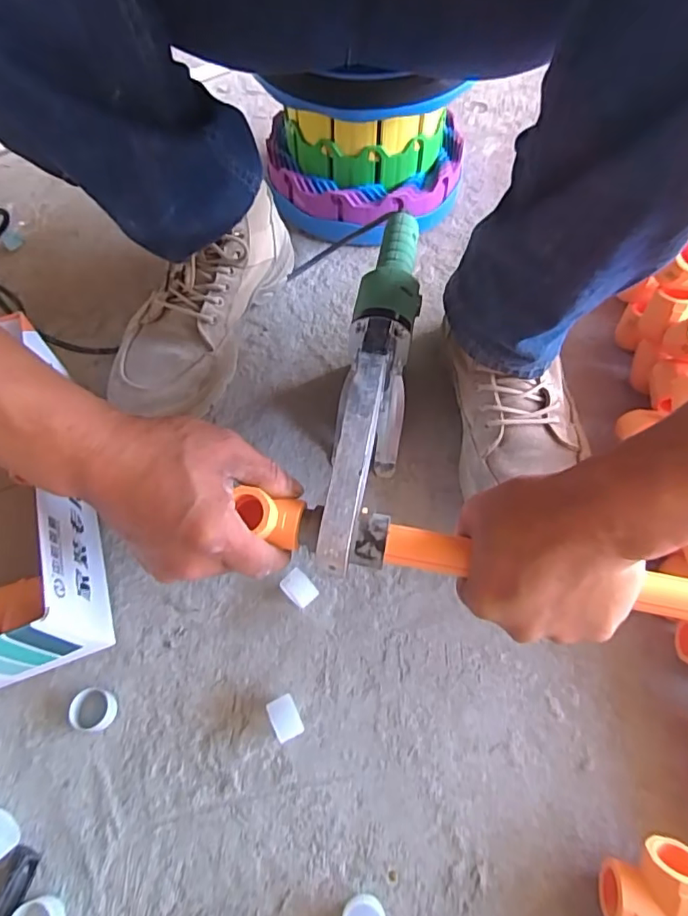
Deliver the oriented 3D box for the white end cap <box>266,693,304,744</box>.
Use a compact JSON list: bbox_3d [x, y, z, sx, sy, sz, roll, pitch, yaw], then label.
[{"bbox_3d":[-0.042,0.186,0.379,0.020,0.023,0.028,-22,63,-11],"label":"white end cap"}]

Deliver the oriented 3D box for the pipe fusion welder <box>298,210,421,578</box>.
[{"bbox_3d":[0.026,-0.053,0.448,0.055,0.137,0.331,9,62,5],"label":"pipe fusion welder"}]

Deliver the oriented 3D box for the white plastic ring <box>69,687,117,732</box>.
[{"bbox_3d":[-0.182,0.182,0.385,0.028,0.014,0.028,0,61,1],"label":"white plastic ring"}]

